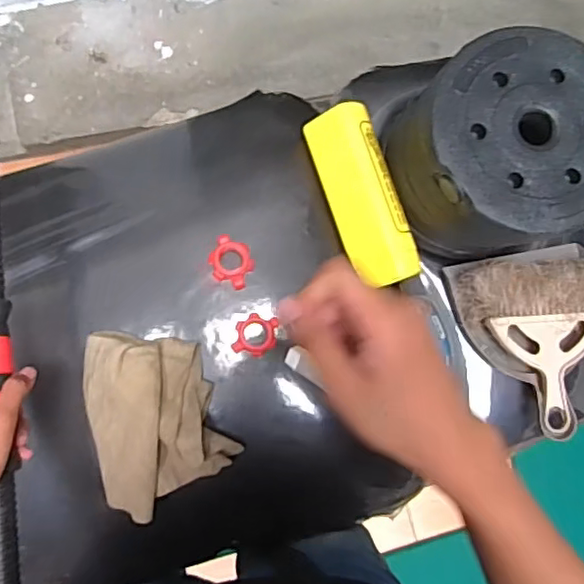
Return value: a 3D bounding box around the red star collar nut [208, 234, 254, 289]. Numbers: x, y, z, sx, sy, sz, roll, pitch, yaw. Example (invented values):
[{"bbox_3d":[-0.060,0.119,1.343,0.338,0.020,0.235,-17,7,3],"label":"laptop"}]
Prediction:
[{"bbox_3d":[-0.059,-0.029,0.583,0.044,0.012,0.042,30,83,-2],"label":"red star collar nut"}]

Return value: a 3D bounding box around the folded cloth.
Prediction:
[{"bbox_3d":[-0.123,0.115,0.552,0.124,0.040,0.169,-12,86,-6],"label":"folded cloth"}]

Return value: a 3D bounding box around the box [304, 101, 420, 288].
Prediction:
[{"bbox_3d":[0.069,-0.095,0.595,0.060,0.035,0.180,-18,87,-7],"label":"box"}]

